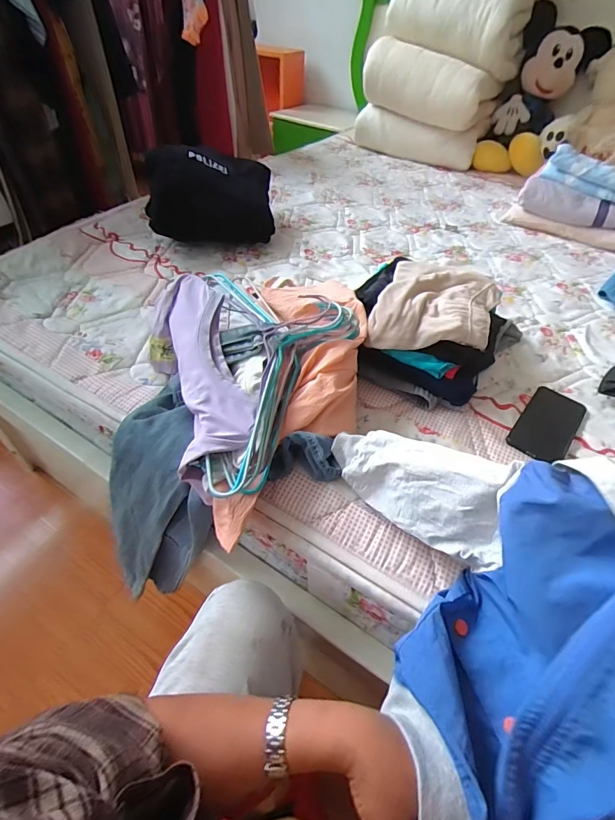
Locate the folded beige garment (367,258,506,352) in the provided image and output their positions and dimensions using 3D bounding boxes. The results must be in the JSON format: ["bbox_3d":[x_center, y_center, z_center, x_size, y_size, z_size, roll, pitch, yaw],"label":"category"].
[{"bbox_3d":[0.212,-0.171,0.659,0.175,0.051,0.227,19,49,13],"label":"folded beige garment"}]

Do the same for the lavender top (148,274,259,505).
[{"bbox_3d":[-0.146,-0.047,0.550,0.115,0.110,0.307,-15,50,-18],"label":"lavender top"}]

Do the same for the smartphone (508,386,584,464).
[{"bbox_3d":[0.375,0.023,0.625,0.080,0.014,0.154,33,53,24],"label":"smartphone"}]

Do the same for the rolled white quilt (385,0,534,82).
[{"bbox_3d":[0.523,-1.325,1.375,0.431,0.207,0.296,26,50,18],"label":"rolled white quilt"}]

